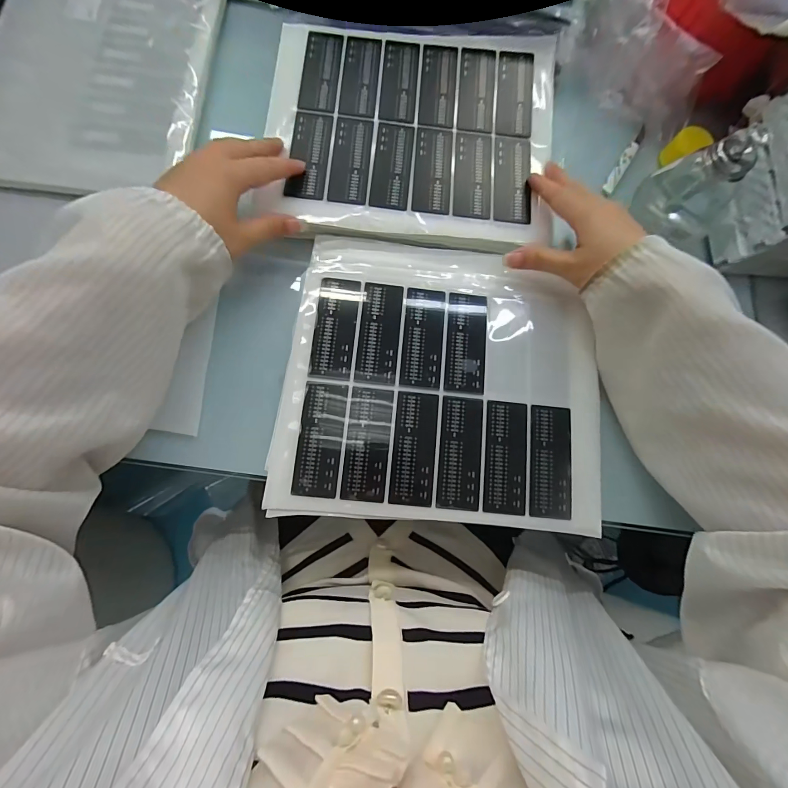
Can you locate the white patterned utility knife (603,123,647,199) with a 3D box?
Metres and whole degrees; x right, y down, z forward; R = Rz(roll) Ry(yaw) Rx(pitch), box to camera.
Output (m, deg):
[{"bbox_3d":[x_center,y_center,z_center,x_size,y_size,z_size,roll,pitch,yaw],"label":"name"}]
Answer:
[{"bbox_3d":[0.258,-0.261,0.403,0.012,0.008,0.106,33,76,3],"label":"white patterned utility knife"}]

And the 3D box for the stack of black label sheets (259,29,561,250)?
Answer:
[{"bbox_3d":[0.021,-0.253,0.350,0.263,0.015,0.226,4,80,-2],"label":"stack of black label sheets"}]

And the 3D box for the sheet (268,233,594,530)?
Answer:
[{"bbox_3d":[0.043,-0.017,0.319,0.266,0.010,0.244,5,78,-3],"label":"sheet"}]

